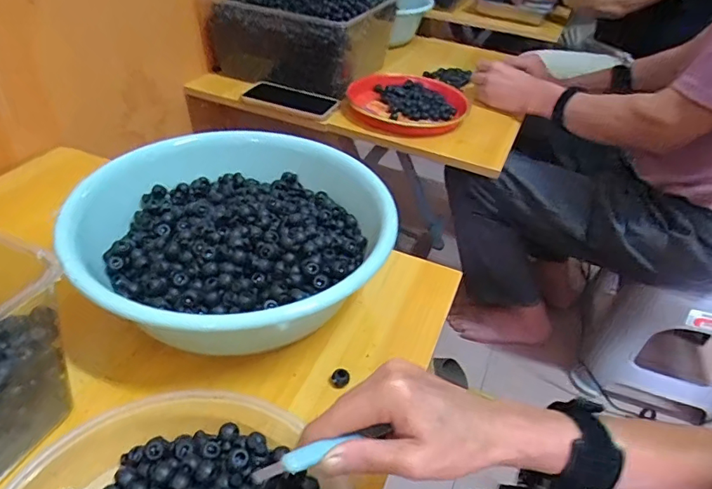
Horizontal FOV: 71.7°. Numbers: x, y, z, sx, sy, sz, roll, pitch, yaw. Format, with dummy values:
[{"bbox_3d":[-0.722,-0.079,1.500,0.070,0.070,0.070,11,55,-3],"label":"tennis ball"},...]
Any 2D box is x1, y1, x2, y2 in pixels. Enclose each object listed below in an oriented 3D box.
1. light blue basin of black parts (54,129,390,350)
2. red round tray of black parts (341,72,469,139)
[{"bbox_3d":[-0.108,-0.004,0.491,0.264,0.091,0.290,4,39,-4],"label":"light blue basin of black parts"},{"bbox_3d":[0.090,-0.253,0.883,0.211,0.032,0.210,4,39,-4],"label":"red round tray of black parts"}]

